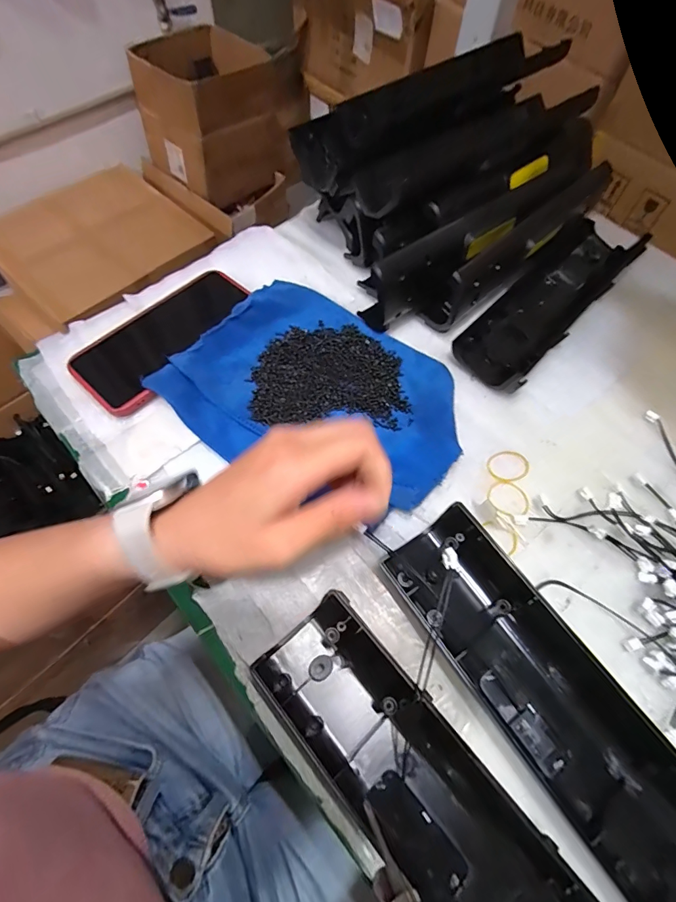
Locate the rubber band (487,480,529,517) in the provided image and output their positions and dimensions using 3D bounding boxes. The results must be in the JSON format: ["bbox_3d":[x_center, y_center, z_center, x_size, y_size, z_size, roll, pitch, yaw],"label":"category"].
[{"bbox_3d":[0.131,0.037,0.325,0.028,0.005,0.030,0,63,-1],"label":"rubber band"}]

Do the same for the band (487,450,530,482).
[{"bbox_3d":[0.134,0.012,0.336,0.033,0.004,0.025,-18,76,-7],"label":"band"}]

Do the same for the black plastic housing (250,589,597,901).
[{"bbox_3d":[0.054,0.193,0.226,0.071,0.031,0.244,-37,70,-19],"label":"black plastic housing"}]

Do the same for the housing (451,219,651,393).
[{"bbox_3d":[0.205,-0.147,0.408,0.069,0.035,0.242,39,69,17],"label":"housing"}]

